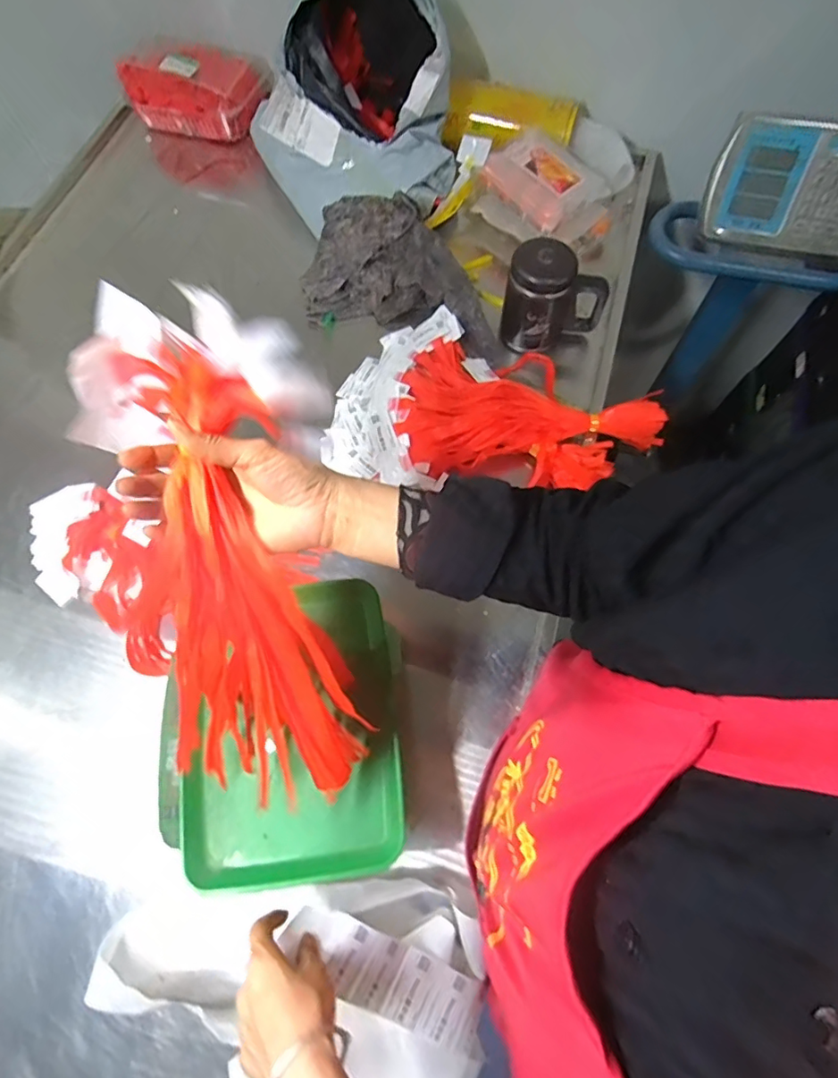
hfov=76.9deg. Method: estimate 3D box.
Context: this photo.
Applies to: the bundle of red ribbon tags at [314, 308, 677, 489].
[{"bbox_3d":[0.105,-0.216,0.796,0.490,0.069,0.285,2,68,2],"label":"bundle of red ribbon tags"}]

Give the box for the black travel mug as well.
[{"bbox_3d":[0.203,-0.355,0.808,0.146,0.160,0.085,20,70,9],"label":"black travel mug"}]

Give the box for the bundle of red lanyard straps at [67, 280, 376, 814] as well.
[{"bbox_3d":[-0.148,0.025,0.423,0.171,0.071,0.398,-10,106,-7],"label":"bundle of red lanyard straps"}]

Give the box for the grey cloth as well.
[{"bbox_3d":[-0.016,-0.433,0.873,0.346,0.072,0.230,16,98,7],"label":"grey cloth"}]

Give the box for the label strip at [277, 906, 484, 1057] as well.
[{"bbox_3d":[-0.027,0.420,0.510,0.215,0.041,0.061,38,67,-10],"label":"label strip"}]

